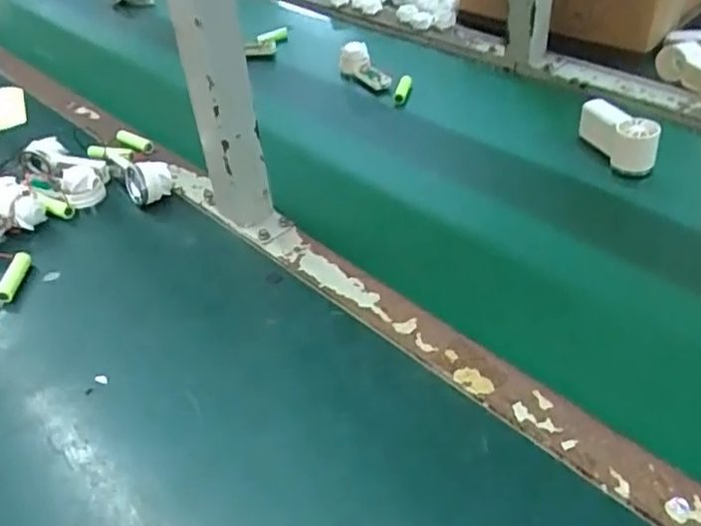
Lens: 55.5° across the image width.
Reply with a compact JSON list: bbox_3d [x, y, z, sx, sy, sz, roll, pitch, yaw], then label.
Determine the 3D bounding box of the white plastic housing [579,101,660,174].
[{"bbox_3d":[0.256,-0.126,0.646,0.032,0.041,0.081,-21,43,-16],"label":"white plastic housing"}]

